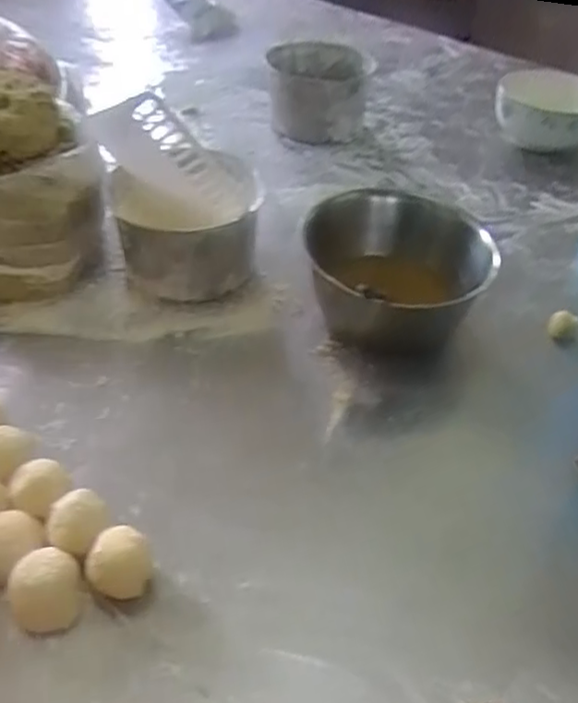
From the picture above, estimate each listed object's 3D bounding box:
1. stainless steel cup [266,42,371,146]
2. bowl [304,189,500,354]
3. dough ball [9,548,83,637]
[{"bbox_3d":[0.038,-0.358,0.949,0.132,0.096,0.142,2,43,-2],"label":"stainless steel cup"},{"bbox_3d":[0.094,-0.075,0.638,0.145,0.106,0.153,2,43,-2],"label":"bowl"},{"bbox_3d":[-0.153,0.151,0.432,0.042,0.032,0.040,2,43,-2],"label":"dough ball"}]

